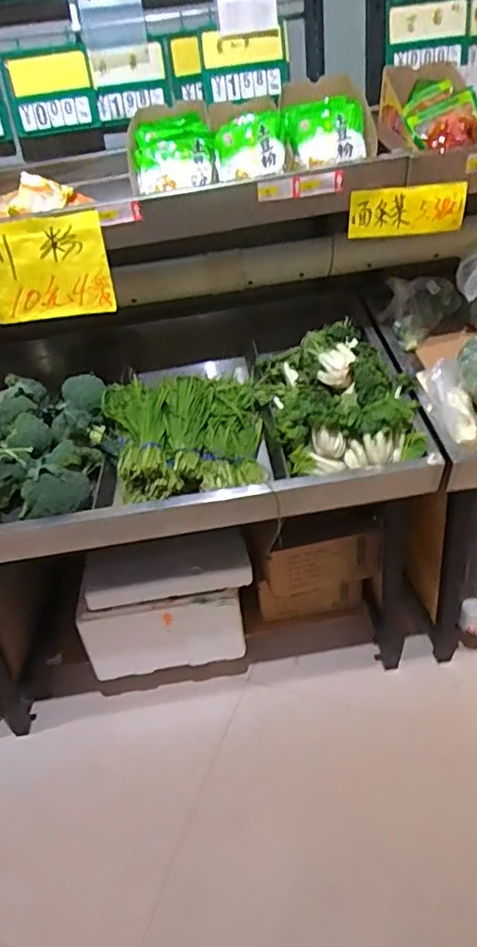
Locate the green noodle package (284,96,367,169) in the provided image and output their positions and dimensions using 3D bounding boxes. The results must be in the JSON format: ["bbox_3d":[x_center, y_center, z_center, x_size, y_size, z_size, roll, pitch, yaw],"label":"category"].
[{"bbox_3d":[0.177,-0.716,1.188,0.187,0.183,0.056,-4,-12,10],"label":"green noodle package"}]

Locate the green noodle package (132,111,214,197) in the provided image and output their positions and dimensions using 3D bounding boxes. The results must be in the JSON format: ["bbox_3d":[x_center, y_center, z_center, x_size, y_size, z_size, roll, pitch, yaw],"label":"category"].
[{"bbox_3d":[-0.138,-0.688,1.202,0.160,0.125,0.205,-7,32,0],"label":"green noodle package"}]

